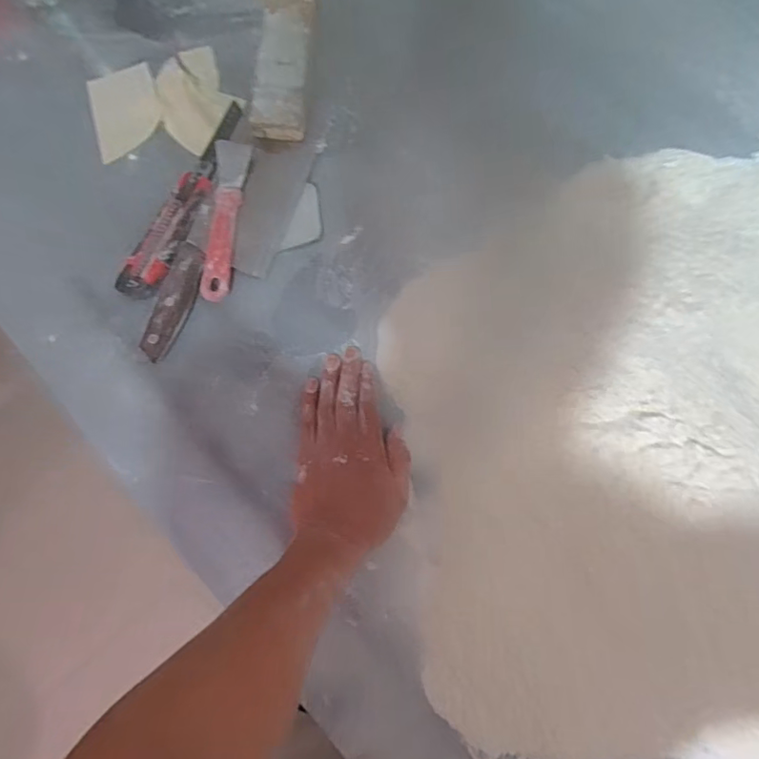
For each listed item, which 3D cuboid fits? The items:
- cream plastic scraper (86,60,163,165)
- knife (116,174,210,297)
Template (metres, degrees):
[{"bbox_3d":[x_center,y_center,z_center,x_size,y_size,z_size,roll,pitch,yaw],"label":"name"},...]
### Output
[{"bbox_3d":[-0.274,-0.289,0.584,0.076,0.005,0.095,-21,83,-1],"label":"cream plastic scraper"},{"bbox_3d":[-0.219,-0.148,0.559,0.042,0.015,0.142,28,85,5],"label":"knife"}]

